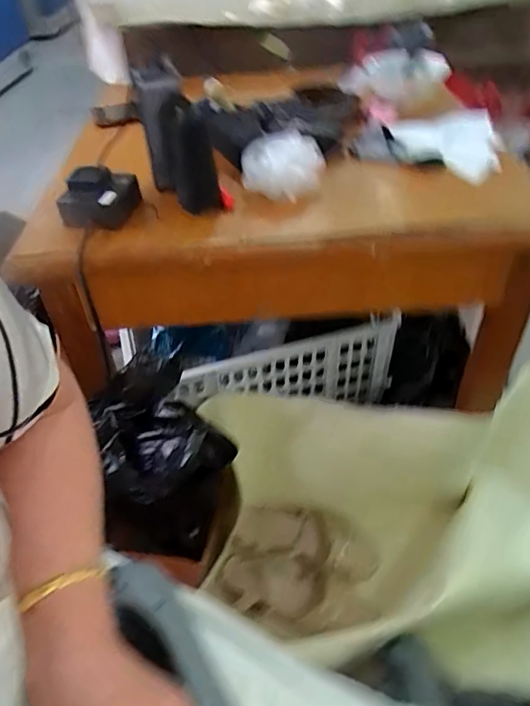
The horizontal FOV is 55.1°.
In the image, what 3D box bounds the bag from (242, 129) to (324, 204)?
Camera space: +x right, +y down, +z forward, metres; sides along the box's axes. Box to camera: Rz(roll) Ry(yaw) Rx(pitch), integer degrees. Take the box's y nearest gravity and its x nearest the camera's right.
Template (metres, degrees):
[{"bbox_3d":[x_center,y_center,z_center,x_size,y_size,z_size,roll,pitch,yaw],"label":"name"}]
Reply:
[{"bbox_3d":[0.021,-0.224,0.607,0.096,0.047,0.083,3,45,7],"label":"bag"}]

